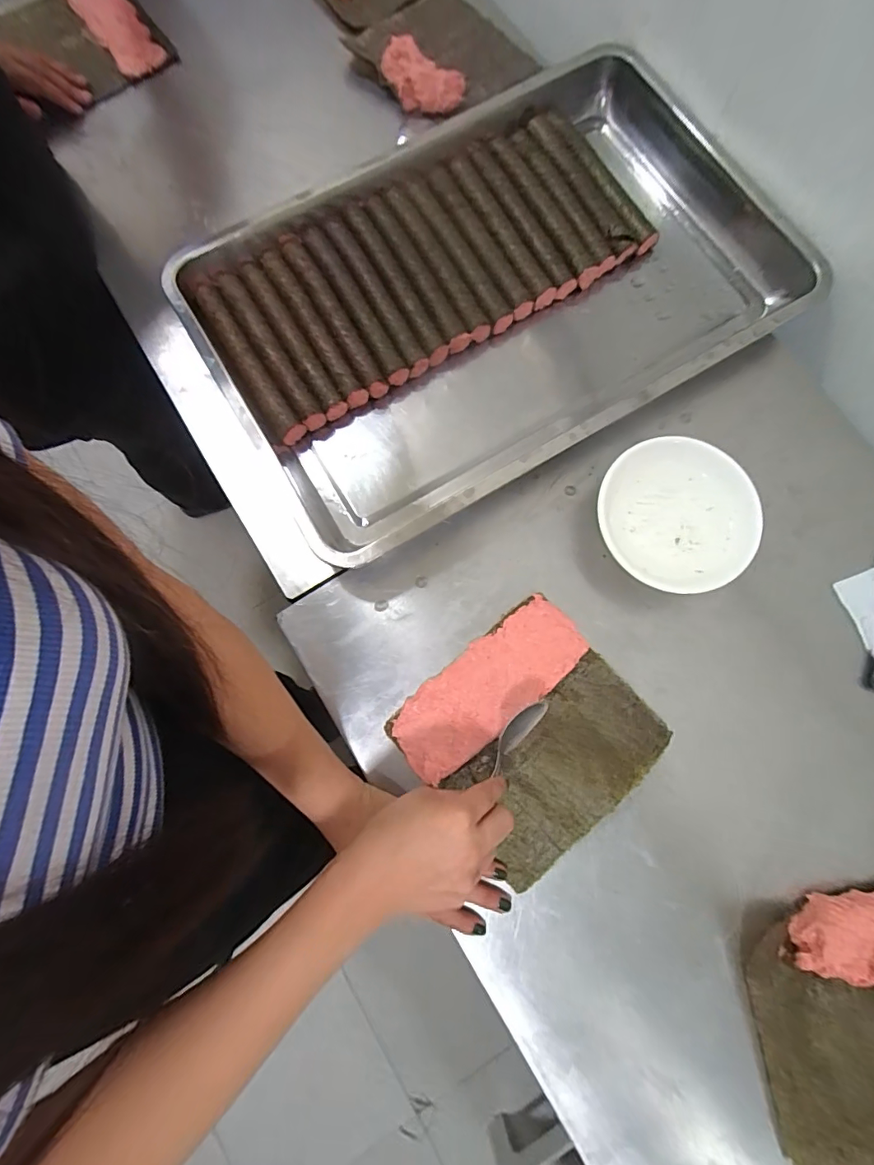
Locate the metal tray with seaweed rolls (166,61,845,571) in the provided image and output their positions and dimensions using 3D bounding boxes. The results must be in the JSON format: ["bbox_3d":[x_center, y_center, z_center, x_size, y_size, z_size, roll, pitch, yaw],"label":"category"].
[{"bbox_3d":[0.060,-0.311,0.503,0.597,0.076,0.396,-30,78,-7],"label":"metal tray with seaweed rolls"}]

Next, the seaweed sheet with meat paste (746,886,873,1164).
[{"bbox_3d":[0.358,0.351,0.380,0.195,0.032,0.188,-10,79,-1],"label":"seaweed sheet with meat paste"}]

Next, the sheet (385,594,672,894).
[{"bbox_3d":[0.084,0.137,0.436,0.190,0.015,0.183,-41,82,-7],"label":"sheet"}]

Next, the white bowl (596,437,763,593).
[{"bbox_3d":[0.225,-0.060,0.457,0.131,0.055,0.140,0,79,1],"label":"white bowl"}]

